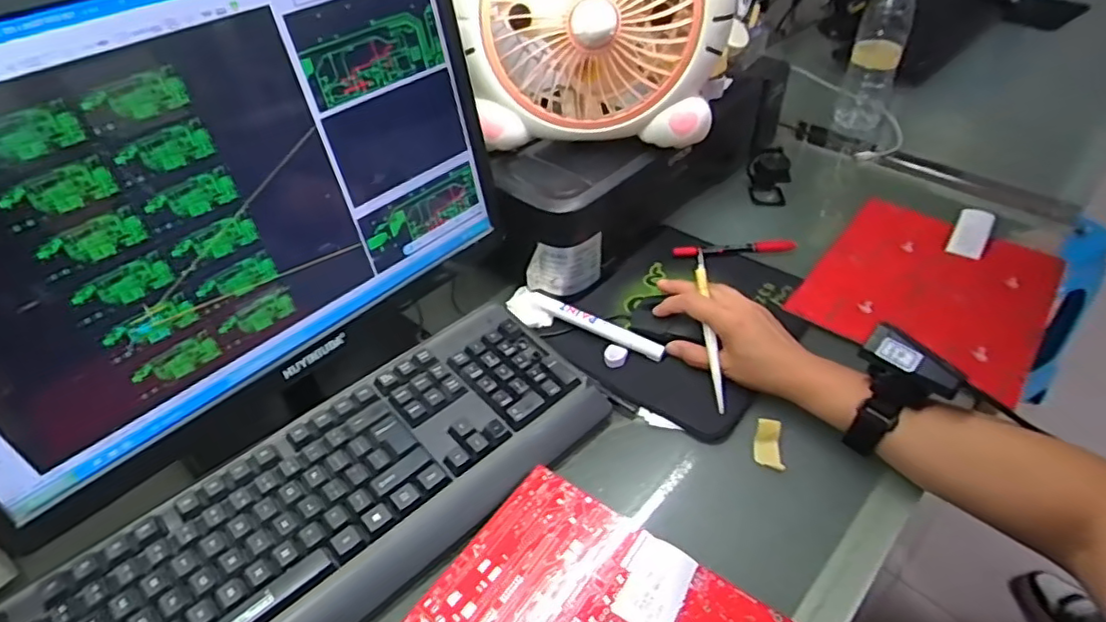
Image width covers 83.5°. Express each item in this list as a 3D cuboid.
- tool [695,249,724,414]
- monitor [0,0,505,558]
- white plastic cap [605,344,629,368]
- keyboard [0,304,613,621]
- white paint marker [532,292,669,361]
[{"bbox_3d":[0.142,0.016,0.561,0.010,0.015,0.153,-3,76,-1],"label":"tool"},{"bbox_3d":[-0.219,-0.056,0.442,0.083,0.336,0.427,26,49,27],"label":"monitor"},{"bbox_3d":[0.060,0.042,0.588,0.022,0.007,0.025,5,43,7],"label":"white plastic cap"},{"bbox_3d":[-0.158,0.139,0.457,0.429,0.031,0.158,-34,52,-30],"label":"keyboard"},{"bbox_3d":[0.040,0.014,0.602,0.144,0.020,0.018,24,48,25],"label":"white paint marker"}]

